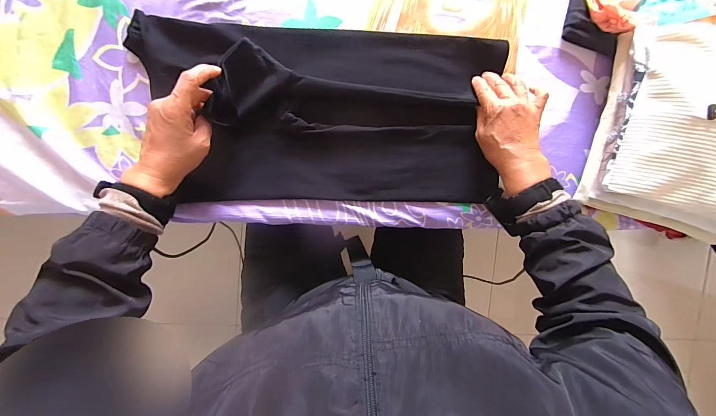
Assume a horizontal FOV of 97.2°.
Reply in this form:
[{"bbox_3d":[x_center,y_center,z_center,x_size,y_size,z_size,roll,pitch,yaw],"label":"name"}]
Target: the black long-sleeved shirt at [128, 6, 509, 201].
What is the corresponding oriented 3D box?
[{"bbox_3d":[-0.029,-0.129,0.445,0.463,0.034,0.239,0,96,-8],"label":"black long-sleeved shirt"}]

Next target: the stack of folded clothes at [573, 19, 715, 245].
[{"bbox_3d":[0.477,-0.105,0.443,0.240,0.126,0.275,9,94,-9],"label":"stack of folded clothes"}]

